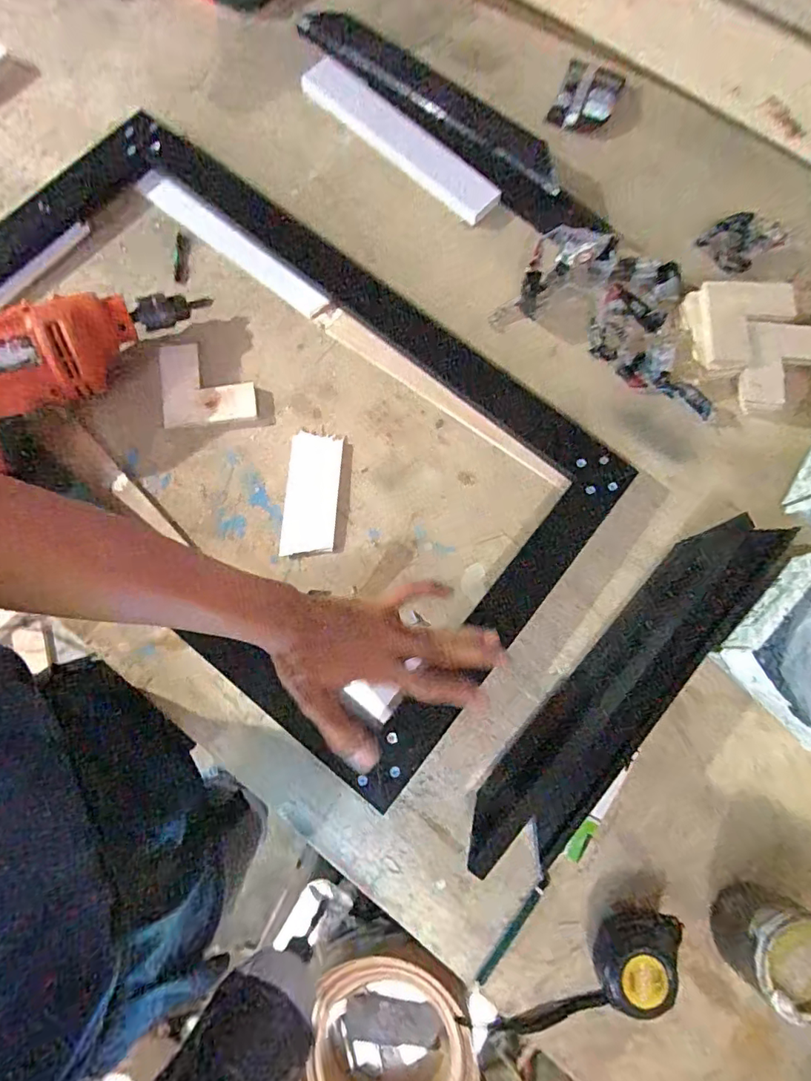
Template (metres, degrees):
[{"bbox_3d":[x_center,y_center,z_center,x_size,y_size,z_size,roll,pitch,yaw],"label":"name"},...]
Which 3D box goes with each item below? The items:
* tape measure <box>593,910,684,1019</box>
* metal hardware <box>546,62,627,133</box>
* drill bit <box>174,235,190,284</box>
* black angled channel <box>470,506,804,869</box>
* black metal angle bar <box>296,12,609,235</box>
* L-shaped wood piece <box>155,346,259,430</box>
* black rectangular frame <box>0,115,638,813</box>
[{"bbox_3d":[0.182,0.328,0.407,0.061,0.037,0.061,0,75,-1],"label":"tape measure"},{"bbox_3d":[0.214,-0.522,0.613,0.067,0.022,0.084,21,78,4],"label":"metal hardware"},{"bbox_3d":[-0.244,-0.306,0.565,0.015,0.010,0.058,-1,77,-1],"label":"drill bit"},{"bbox_3d":[0.199,0.127,0.457,0.086,0.036,0.399,42,78,9],"label":"black angled channel"},{"bbox_3d":[0.050,-0.474,0.585,0.432,0.038,0.064,42,78,9],"label":"black metal angle bar"},{"bbox_3d":[-0.201,-0.159,0.524,0.088,0.011,0.083,-7,91,-12],"label":"L-shaped wood piece"},{"bbox_3d":[-0.152,-0.135,0.513,0.677,0.049,0.406,38,79,7],"label":"black rectangular frame"}]

